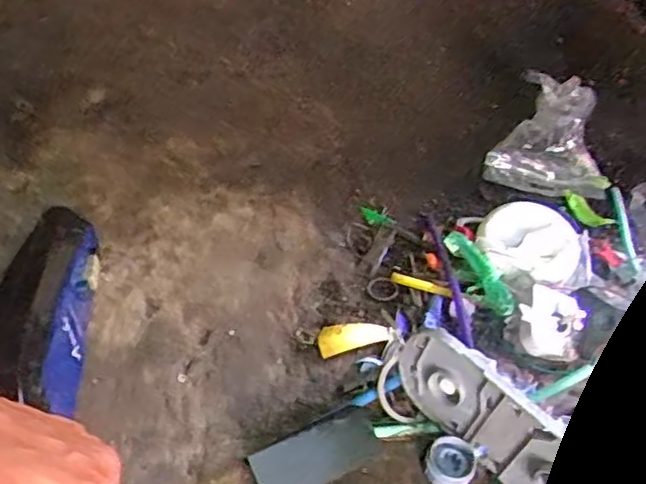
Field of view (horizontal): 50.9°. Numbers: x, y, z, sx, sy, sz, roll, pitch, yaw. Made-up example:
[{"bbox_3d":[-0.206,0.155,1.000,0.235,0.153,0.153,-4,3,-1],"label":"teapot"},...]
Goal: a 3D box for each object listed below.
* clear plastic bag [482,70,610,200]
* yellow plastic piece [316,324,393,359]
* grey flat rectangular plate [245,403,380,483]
[{"bbox_3d":[0.255,-0.116,0.741,0.131,0.086,0.102,15,46,9],"label":"clear plastic bag"},{"bbox_3d":[0.027,0.083,0.582,0.061,0.021,0.021,-2,46,-7],"label":"yellow plastic piece"},{"bbox_3d":[-0.004,0.157,0.504,0.099,0.025,0.041,-24,67,-20],"label":"grey flat rectangular plate"}]

